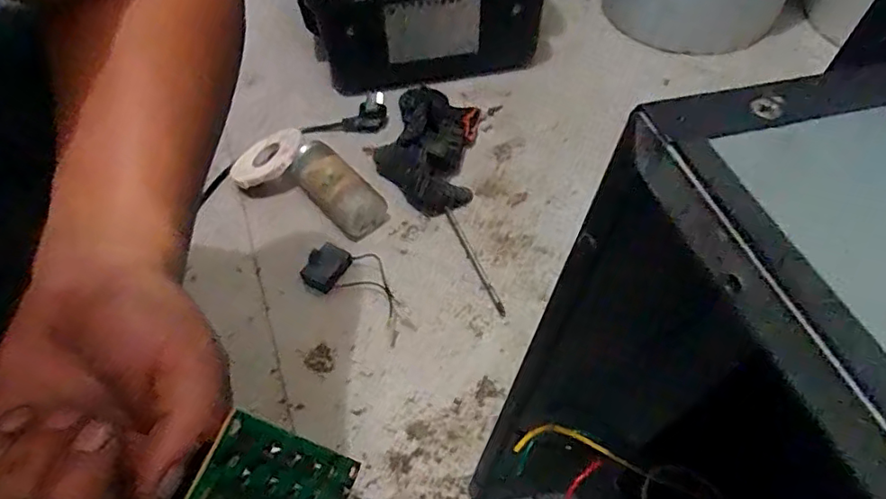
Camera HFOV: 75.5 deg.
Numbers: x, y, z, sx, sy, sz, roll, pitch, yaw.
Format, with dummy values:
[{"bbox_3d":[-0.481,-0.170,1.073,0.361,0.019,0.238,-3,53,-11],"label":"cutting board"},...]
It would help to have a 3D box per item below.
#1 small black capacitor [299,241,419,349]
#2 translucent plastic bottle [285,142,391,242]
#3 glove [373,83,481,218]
[{"bbox_3d":[-0.084,0.039,0.600,0.130,0.028,0.066,28,60,21],"label":"small black capacitor"},{"bbox_3d":[-0.125,-0.068,0.650,0.133,0.052,0.056,38,64,26],"label":"translucent plastic bottle"},{"bbox_3d":[-0.019,-0.128,0.697,0.118,0.047,0.191,4,55,5],"label":"glove"}]

